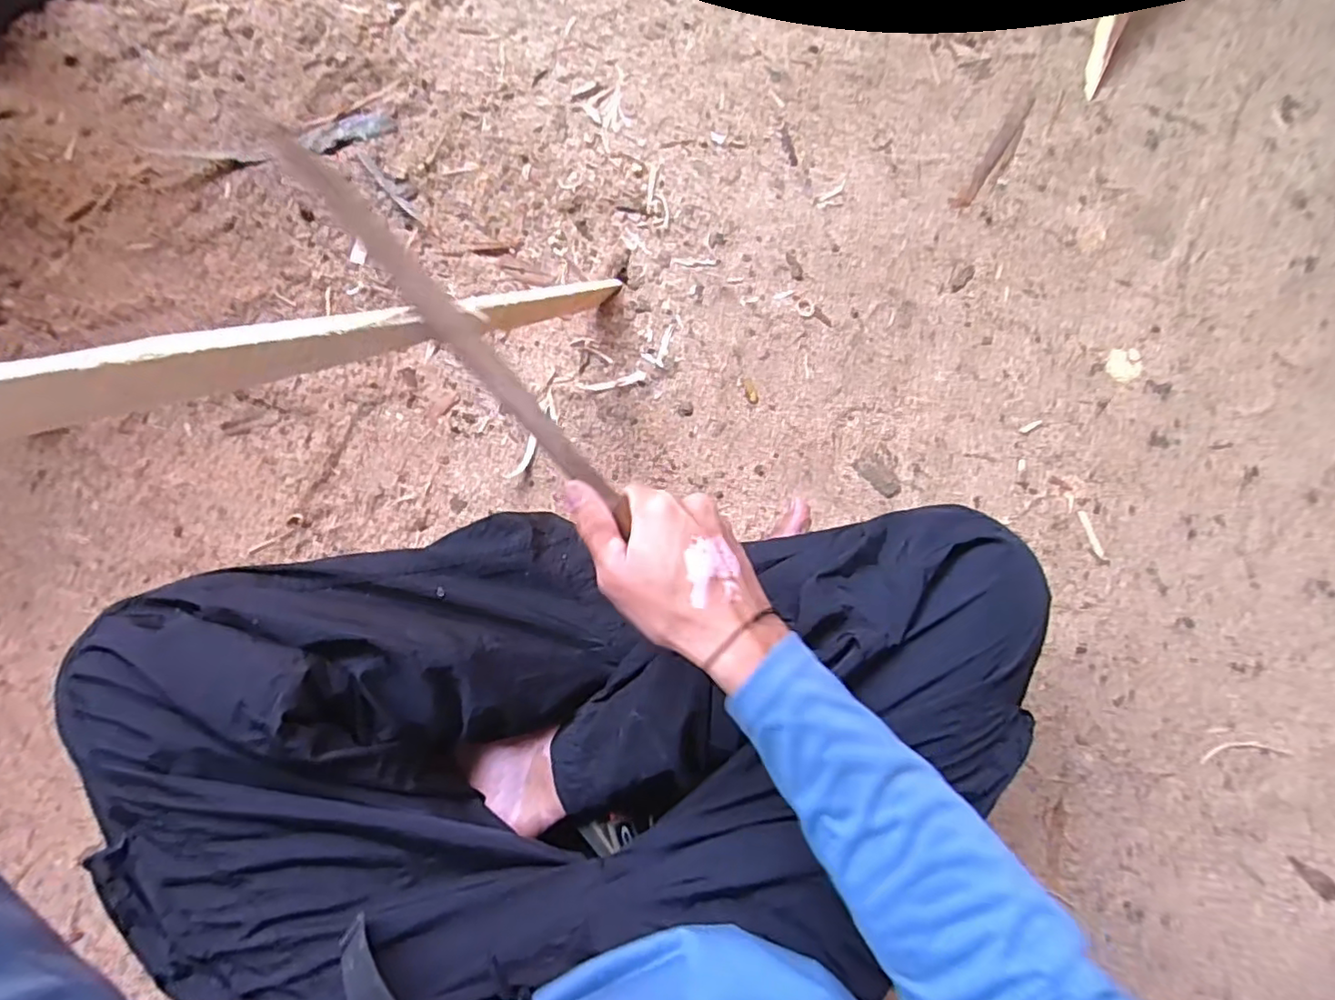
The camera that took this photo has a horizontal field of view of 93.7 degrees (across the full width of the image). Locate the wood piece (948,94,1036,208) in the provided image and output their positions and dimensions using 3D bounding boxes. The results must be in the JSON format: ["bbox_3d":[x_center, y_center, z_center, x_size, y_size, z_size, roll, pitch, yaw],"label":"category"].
[{"bbox_3d":[0.374,-0.396,0.715,0.021,0.007,0.166,36,79,2],"label":"wood piece"}]

